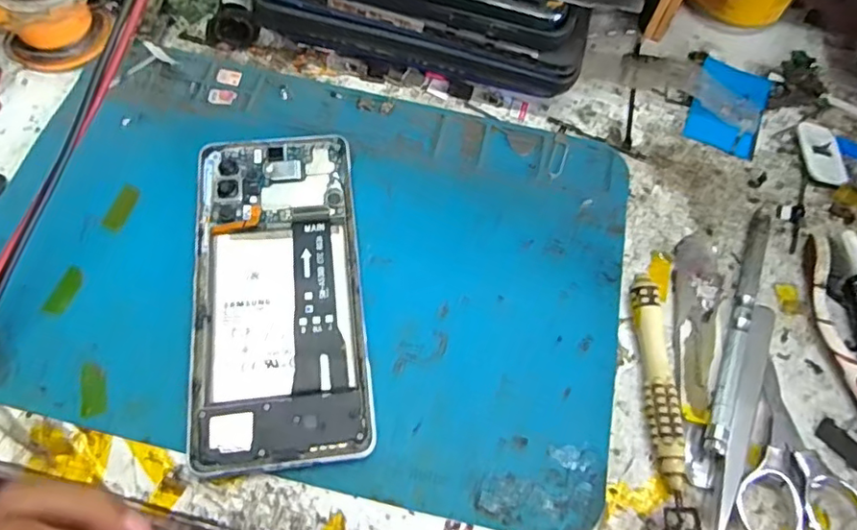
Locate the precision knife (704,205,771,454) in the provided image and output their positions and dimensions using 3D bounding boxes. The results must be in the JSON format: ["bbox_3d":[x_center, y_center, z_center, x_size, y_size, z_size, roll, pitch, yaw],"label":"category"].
[{"bbox_3d":[0.144,0.026,0.265,0.009,0.010,0.128,24,66,7],"label":"precision knife"}]

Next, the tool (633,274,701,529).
[{"bbox_3d":[0.100,0.063,0.244,0.013,0.012,0.123,3,65,-2],"label":"tool"}]

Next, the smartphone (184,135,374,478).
[{"bbox_3d":[-0.067,0.010,0.259,0.072,0.011,0.156,-5,66,-6],"label":"smartphone"}]

